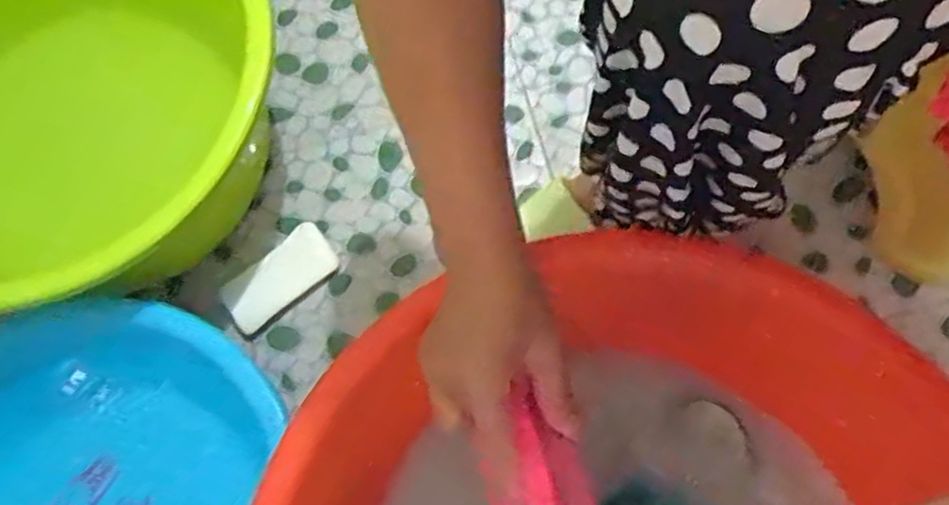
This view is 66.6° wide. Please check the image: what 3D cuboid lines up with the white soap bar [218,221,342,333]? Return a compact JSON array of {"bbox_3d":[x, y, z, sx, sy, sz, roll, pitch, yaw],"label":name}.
[{"bbox_3d":[-0.175,0.021,0.648,0.106,0.013,0.049,-42,73,-10],"label":"white soap bar"}]

